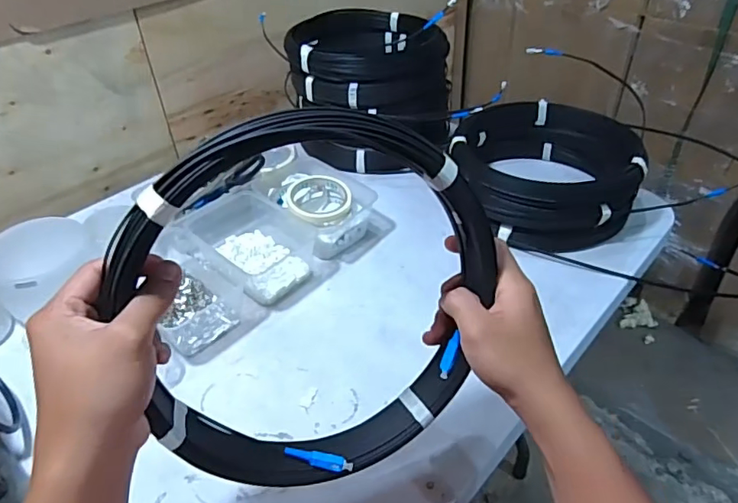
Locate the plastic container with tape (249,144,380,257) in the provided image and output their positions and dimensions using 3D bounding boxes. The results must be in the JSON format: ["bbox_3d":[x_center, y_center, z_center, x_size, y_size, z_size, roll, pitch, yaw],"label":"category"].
[{"bbox_3d":[-0.087,-0.079,0.816,0.144,0.076,0.200,-33,48,-32],"label":"plastic container with tape"}]

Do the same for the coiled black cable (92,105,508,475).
[{"bbox_3d":[-0.030,0.038,0.373,0.256,0.268,0.034,-15,23,-16],"label":"coiled black cable"}]

